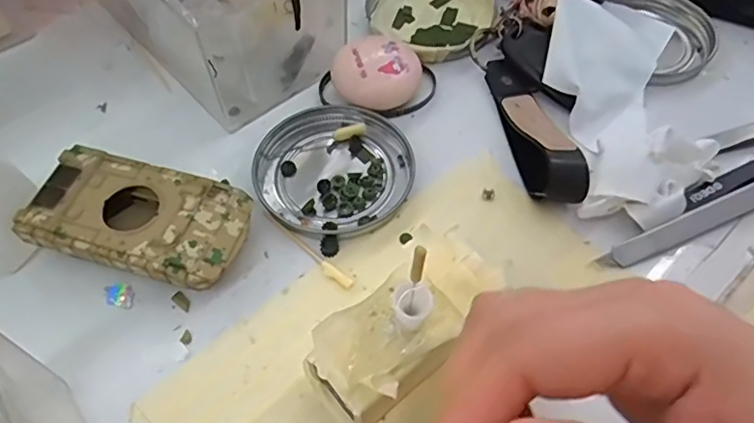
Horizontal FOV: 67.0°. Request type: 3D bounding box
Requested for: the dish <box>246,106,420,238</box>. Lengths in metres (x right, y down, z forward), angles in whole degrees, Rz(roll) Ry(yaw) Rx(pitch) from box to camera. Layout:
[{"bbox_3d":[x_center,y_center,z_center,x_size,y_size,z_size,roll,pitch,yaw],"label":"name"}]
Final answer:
[{"bbox_3d":[-0.022,-0.022,0.291,0.079,0.009,0.075,0,57,0],"label":"dish"}]

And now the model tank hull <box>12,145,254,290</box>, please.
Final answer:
[{"bbox_3d":[-0.107,0.006,0.263,0.095,0.025,0.052,13,58,8],"label":"model tank hull"}]

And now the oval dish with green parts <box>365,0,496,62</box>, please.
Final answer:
[{"bbox_3d":[0.032,-0.125,0.356,0.074,0.013,0.077,27,61,16],"label":"oval dish with green parts"}]

